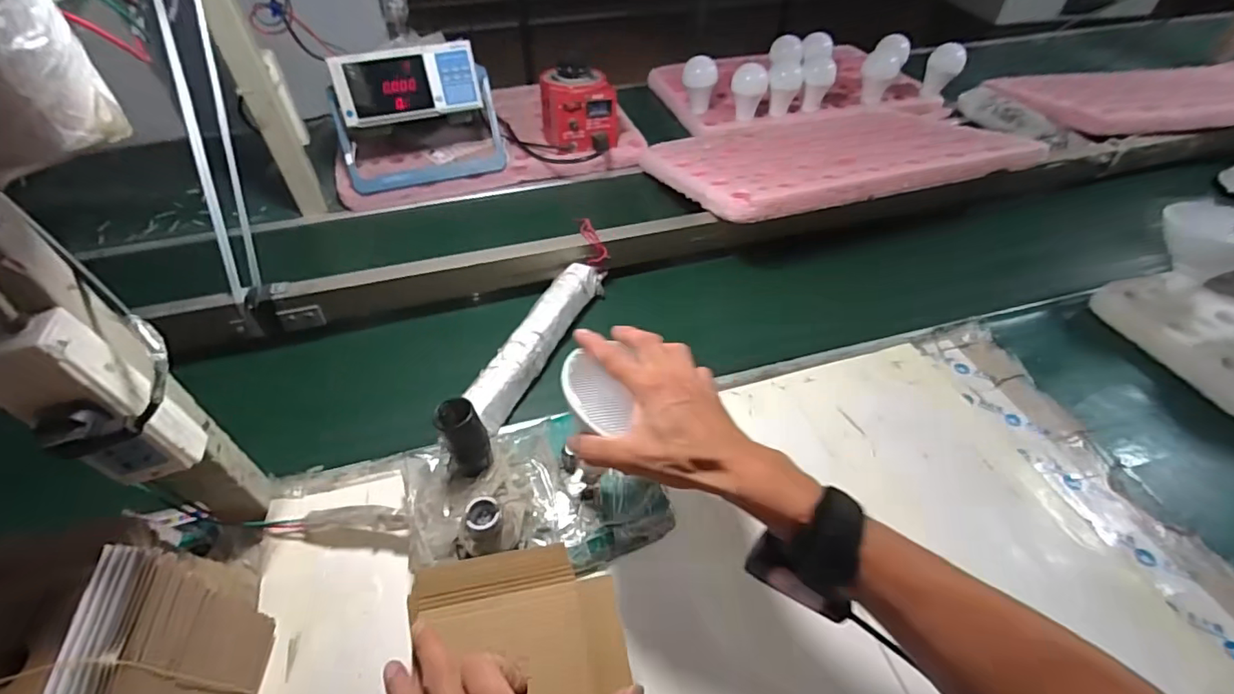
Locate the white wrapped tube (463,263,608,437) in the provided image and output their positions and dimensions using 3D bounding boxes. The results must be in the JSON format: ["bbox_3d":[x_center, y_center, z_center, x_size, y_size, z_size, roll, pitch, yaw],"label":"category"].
[{"bbox_3d":[-0.097,-0.017,0.667,0.052,0.041,0.293,18,50,16],"label":"white wrapped tube"}]

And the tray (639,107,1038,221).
[{"bbox_3d":[0.340,-0.317,0.891,0.517,0.035,0.348,-13,36,-11],"label":"tray"}]

